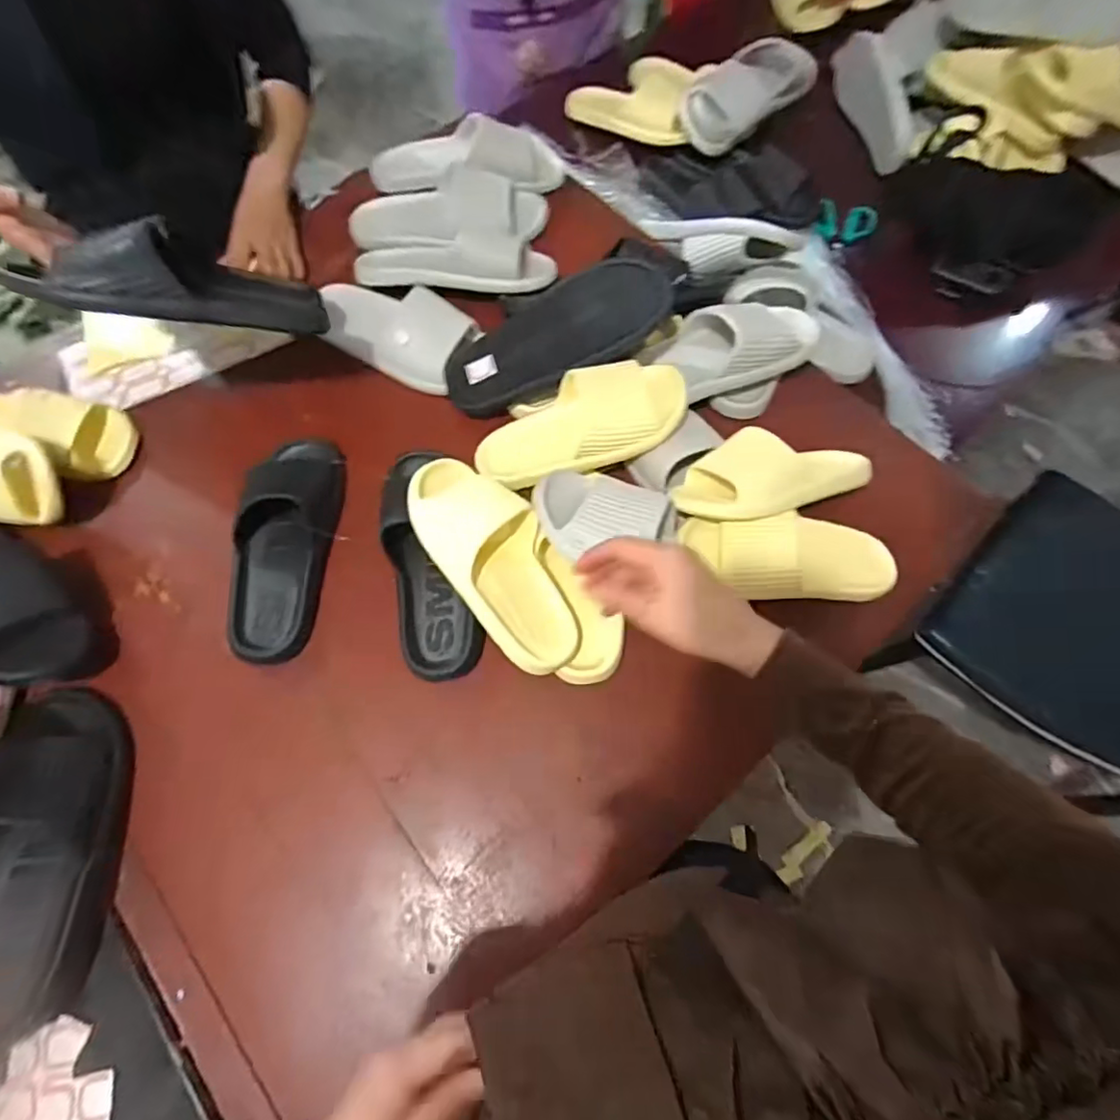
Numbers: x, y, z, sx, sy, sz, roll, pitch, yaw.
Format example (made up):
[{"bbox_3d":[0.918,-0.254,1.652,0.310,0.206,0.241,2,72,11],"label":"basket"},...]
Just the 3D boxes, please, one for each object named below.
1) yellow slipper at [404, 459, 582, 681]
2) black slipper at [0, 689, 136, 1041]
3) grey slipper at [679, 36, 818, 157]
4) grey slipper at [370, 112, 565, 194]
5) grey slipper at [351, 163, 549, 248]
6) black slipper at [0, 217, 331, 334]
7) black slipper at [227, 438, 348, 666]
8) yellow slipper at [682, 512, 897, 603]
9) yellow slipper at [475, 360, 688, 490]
[{"bbox_3d":[-0.064,0.003,0.621,0.114,0.072,0.250,-35,73,-13],"label":"yellow slipper"},{"bbox_3d":[-0.474,0.259,0.526,0.111,0.067,0.281,-5,69,-2],"label":"black slipper"},{"bbox_3d":[0.317,-0.807,0.997,0.260,0.085,0.130,-40,74,-14],"label":"grey slipper"},{"bbox_3d":[-0.143,-0.608,0.873,0.291,0.080,0.110,7,69,3],"label":"grey slipper"},{"bbox_3d":[-0.160,-0.506,0.824,0.276,0.075,0.113,-4,69,-2],"label":"grey slipper"},{"bbox_3d":[-0.373,-0.278,0.594,0.268,0.063,0.089,-13,62,-49],"label":"black slipper"},{"bbox_3d":[-0.318,-0.023,0.650,0.110,0.063,0.263,4,69,2],"label":"black slipper"},{"bbox_3d":[0.241,-0.002,0.601,0.219,0.055,0.080,1,69,0],"label":"yellow slipper"},{"bbox_3d":[0.020,-0.154,0.663,0.250,0.066,0.121,-18,69,14],"label":"yellow slipper"}]

